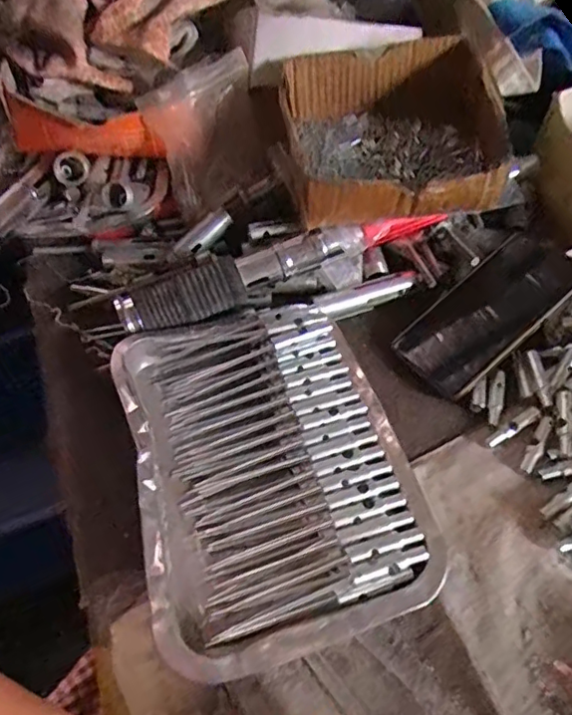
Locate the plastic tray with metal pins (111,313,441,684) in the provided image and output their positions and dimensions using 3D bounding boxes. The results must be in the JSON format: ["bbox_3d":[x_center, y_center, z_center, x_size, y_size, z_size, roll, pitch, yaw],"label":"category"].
[{"bbox_3d":[-0.012,0.074,0.407,0.177,0.048,0.254,-16,54,-8],"label":"plastic tray with metal pins"}]

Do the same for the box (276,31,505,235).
[{"bbox_3d":[0.087,-0.191,0.489,0.178,0.072,0.166,-3,53,1],"label":"box"}]

